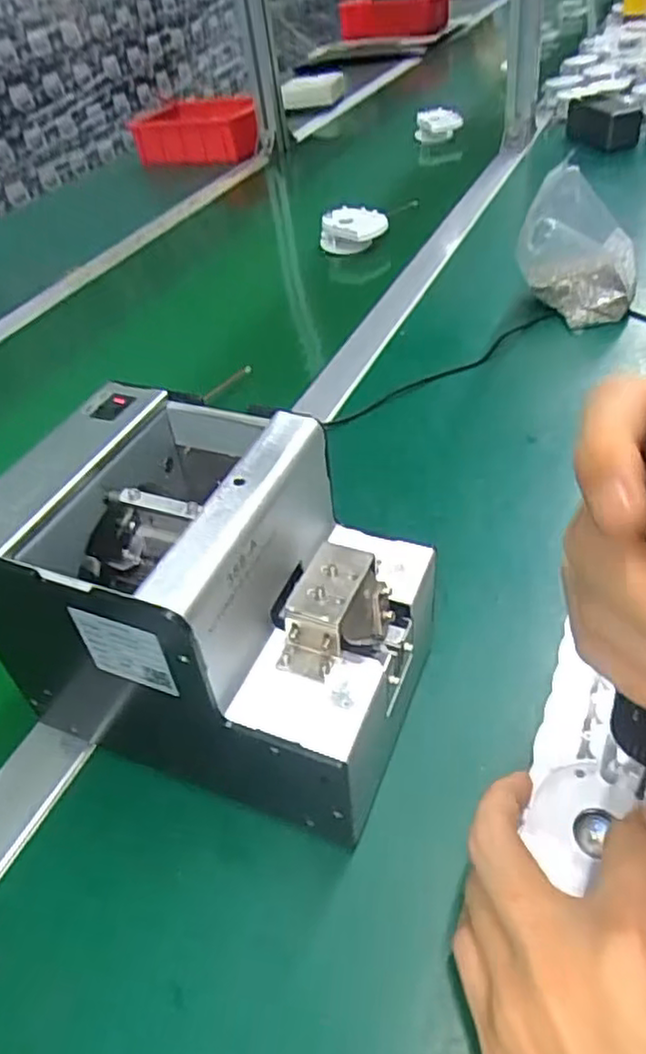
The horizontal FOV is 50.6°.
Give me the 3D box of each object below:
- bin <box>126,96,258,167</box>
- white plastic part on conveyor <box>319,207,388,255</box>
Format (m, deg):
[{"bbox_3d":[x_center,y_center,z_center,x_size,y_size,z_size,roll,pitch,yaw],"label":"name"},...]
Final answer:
[{"bbox_3d":[-0.260,-0.815,1.404,0.248,0.086,0.175,-8,42,0],"label":"bin"},{"bbox_3d":[0.040,-0.387,0.892,0.085,0.045,0.051,-6,42,4],"label":"white plastic part on conveyor"}]

